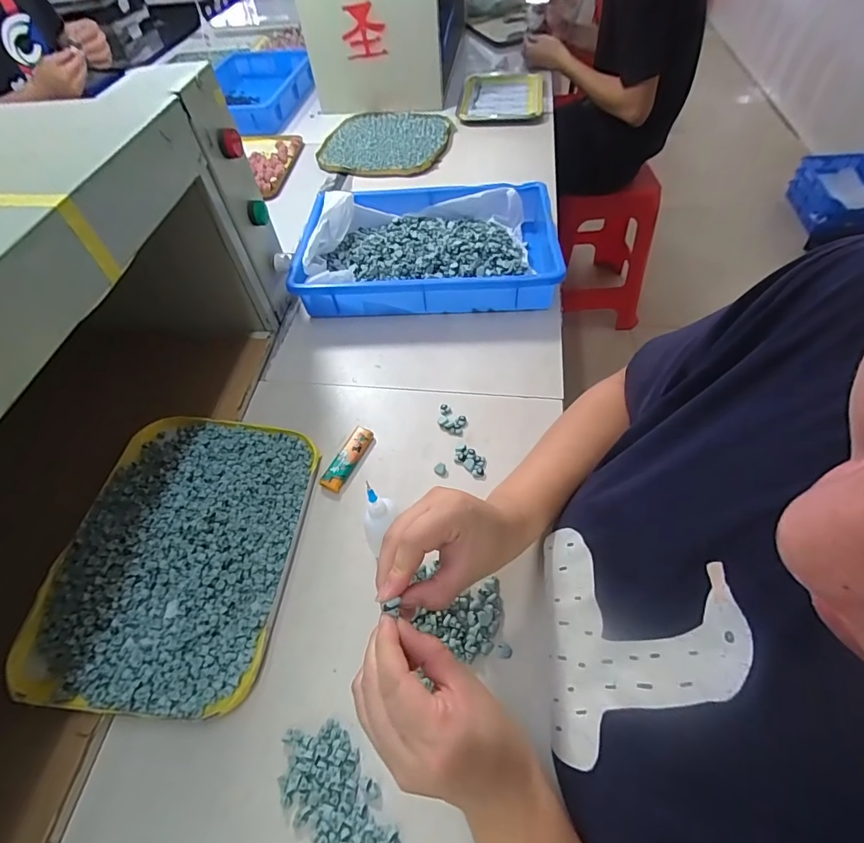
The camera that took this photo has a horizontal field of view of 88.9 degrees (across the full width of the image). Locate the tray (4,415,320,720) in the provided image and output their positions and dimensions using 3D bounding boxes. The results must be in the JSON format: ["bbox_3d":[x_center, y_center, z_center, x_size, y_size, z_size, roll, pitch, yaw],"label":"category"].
[{"bbox_3d":[-0.235,0.113,0.420,0.204,0.028,0.271,4,54,4],"label":"tray"}]

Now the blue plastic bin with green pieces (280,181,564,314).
[{"bbox_3d":[-0.005,-0.256,0.647,0.350,0.068,0.235,2,54,2],"label":"blue plastic bin with green pieces"}]

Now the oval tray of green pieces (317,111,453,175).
[{"bbox_3d":[-0.095,-0.587,0.915,0.251,0.017,0.249,9,55,8],"label":"oval tray of green pieces"}]

